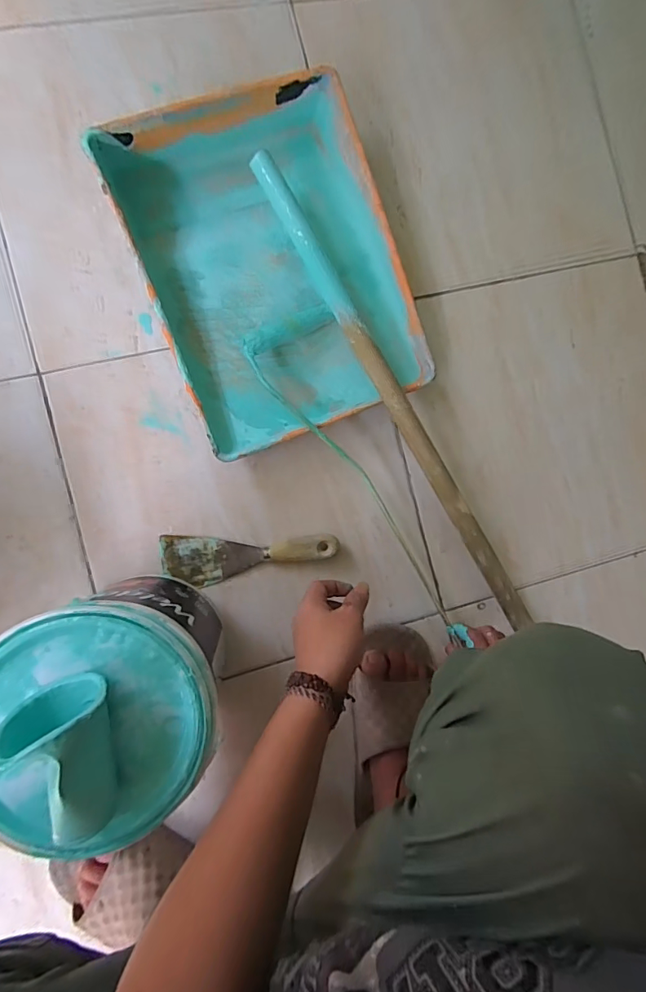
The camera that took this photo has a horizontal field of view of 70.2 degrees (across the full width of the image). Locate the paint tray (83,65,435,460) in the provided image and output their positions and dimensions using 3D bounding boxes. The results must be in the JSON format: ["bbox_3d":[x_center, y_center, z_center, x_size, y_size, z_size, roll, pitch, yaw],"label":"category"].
[{"bbox_3d":[-0.042,-0.254,0.518,0.294,0.070,0.348,-23,92,-8],"label":"paint tray"}]

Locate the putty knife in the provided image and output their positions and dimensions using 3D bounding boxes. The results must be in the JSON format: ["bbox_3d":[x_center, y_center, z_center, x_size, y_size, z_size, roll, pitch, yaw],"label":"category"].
[{"bbox_3d":[-0.084,0.073,0.527,0.199,0.024,0.056,0,89,-8],"label":"putty knife"}]

